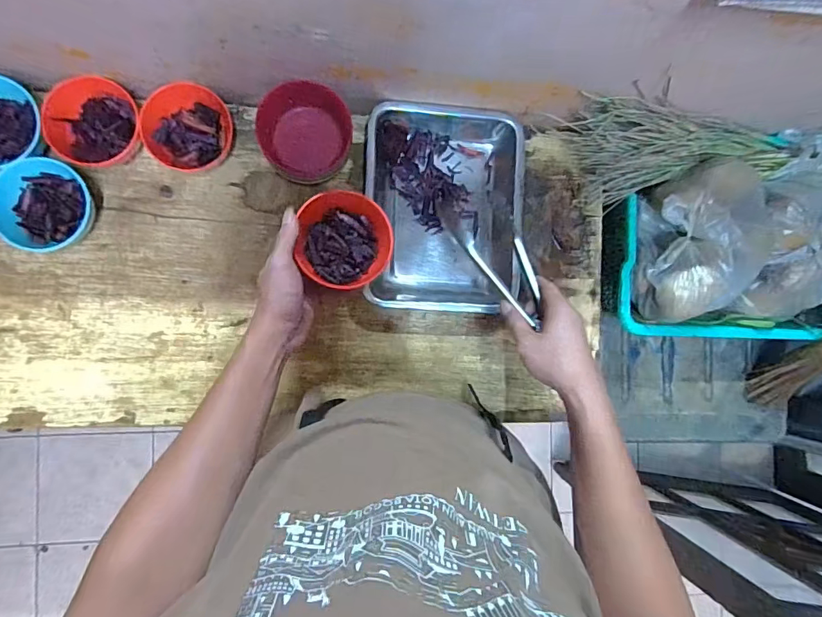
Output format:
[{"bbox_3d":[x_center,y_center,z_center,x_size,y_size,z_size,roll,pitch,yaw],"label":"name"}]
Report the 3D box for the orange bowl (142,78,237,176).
[{"bbox_3d":[-0.292,-0.237,0.612,0.104,0.053,0.099,0,87,-7],"label":"orange bowl"}]

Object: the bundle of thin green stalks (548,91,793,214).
[{"bbox_3d":[0.387,-0.212,0.652,0.348,0.082,0.109,2,89,-8],"label":"bundle of thin green stalks"}]

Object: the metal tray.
[{"bbox_3d":[0.045,-0.138,0.664,0.212,0.070,0.277,2,87,-7],"label":"metal tray"}]

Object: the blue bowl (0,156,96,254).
[{"bbox_3d":[-0.458,-0.126,0.586,0.100,0.055,0.111,17,85,-6],"label":"blue bowl"}]

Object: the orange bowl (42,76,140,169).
[{"bbox_3d":[-0.404,-0.236,0.598,0.108,0.048,0.114,0,87,-7],"label":"orange bowl"}]

